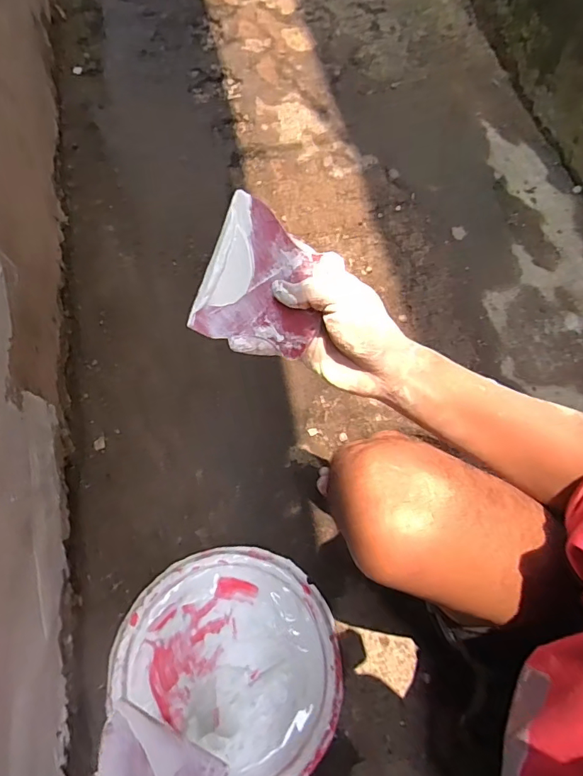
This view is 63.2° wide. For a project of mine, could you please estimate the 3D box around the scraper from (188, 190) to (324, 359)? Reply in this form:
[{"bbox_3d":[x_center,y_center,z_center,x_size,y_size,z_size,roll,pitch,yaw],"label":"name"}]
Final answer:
[{"bbox_3d":[-0.022,-0.089,0.414,0.106,0.004,0.121,24,108,0],"label":"scraper"}]

